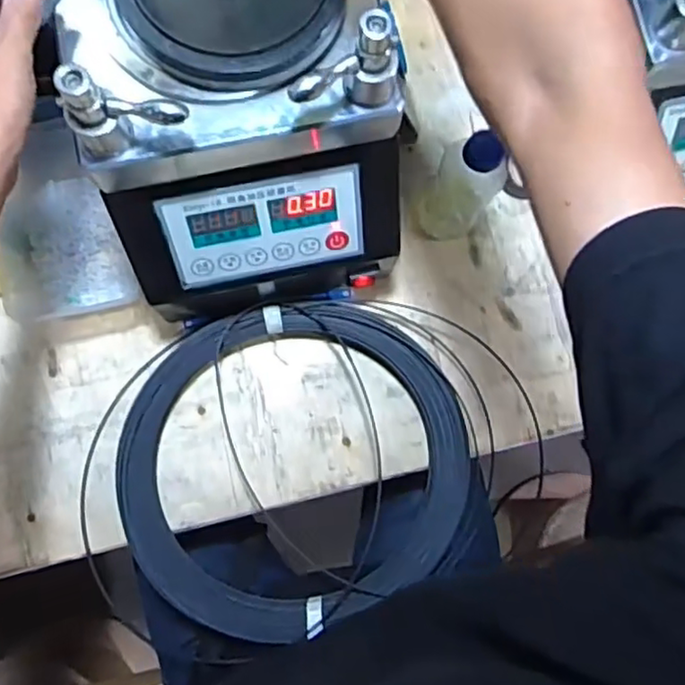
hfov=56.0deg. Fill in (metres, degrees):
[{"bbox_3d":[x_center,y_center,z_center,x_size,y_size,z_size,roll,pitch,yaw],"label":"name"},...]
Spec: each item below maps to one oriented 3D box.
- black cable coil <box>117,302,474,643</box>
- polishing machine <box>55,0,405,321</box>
[{"bbox_3d":[-0.044,0.107,0.603,0.312,0.045,0.291,0,83,-2],"label":"black cable coil"},{"bbox_3d":[-0.083,-0.186,0.521,0.220,0.282,0.272,-11,83,-4],"label":"polishing machine"}]

